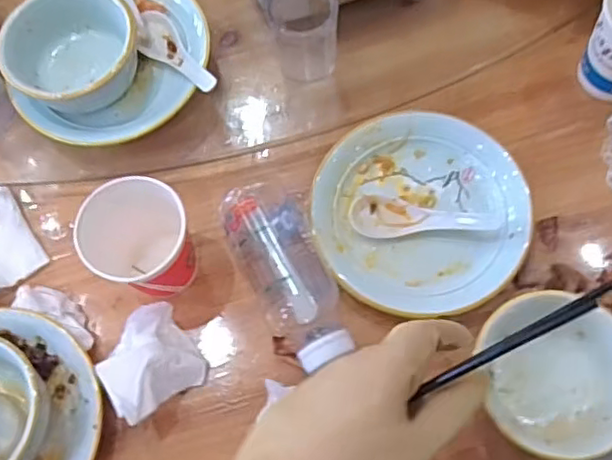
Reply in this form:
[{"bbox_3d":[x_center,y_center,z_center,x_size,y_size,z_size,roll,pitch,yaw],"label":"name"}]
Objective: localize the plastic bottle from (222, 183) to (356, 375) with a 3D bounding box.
[{"bbox_3d":[-0.016,0.027,0.485,0.063,0.056,0.164,-18,70,-4],"label":"plastic bottle"}]

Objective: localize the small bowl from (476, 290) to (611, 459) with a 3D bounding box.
[{"bbox_3d":[0.174,0.101,0.439,0.098,0.054,0.107,-1,70,2],"label":"small bowl"}]

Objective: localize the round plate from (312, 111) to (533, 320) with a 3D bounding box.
[{"bbox_3d":[0.091,-0.014,0.510,0.162,0.027,0.166,-1,70,2],"label":"round plate"}]

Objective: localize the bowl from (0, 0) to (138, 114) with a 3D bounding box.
[{"bbox_3d":[-0.193,-0.150,0.522,0.109,0.049,0.092,9,70,7],"label":"bowl"}]

